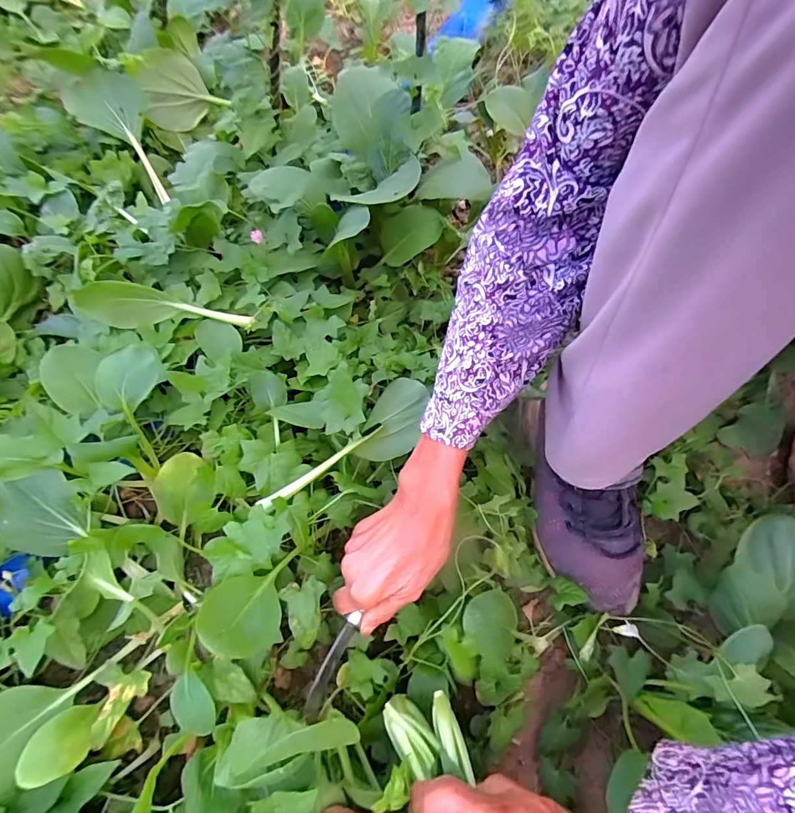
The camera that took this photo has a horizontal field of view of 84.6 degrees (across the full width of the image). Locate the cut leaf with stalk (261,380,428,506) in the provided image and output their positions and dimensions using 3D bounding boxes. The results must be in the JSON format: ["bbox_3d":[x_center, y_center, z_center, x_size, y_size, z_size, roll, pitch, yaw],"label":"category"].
[{"bbox_3d":[-0.034,0.043,0.389,0.051,0.020,0.169,41,71,14],"label":"cut leaf with stalk"}]

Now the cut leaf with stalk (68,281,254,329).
[{"bbox_3d":[-0.215,-0.092,0.408,0.146,0.038,0.026,2,66,-15],"label":"cut leaf with stalk"}]

